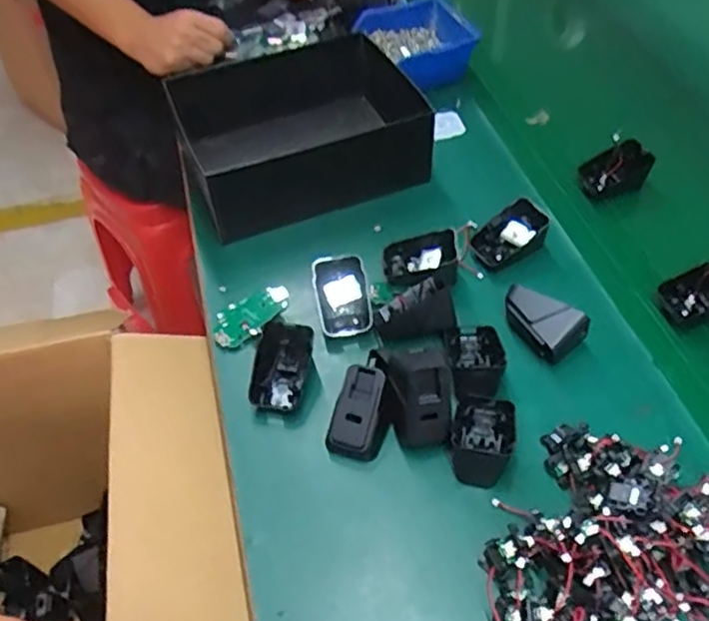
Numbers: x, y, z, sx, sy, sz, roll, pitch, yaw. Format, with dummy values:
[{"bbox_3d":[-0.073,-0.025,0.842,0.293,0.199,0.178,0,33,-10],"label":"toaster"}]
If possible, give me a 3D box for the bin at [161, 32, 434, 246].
[{"bbox_3d":[-0.063,-0.193,0.718,0.240,0.085,0.193,-18,51,-11],"label":"bin"}]

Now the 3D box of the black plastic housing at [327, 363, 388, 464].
[{"bbox_3d":[0.005,0.079,0.512,0.040,0.020,0.070,16,86,13],"label":"black plastic housing"}]

